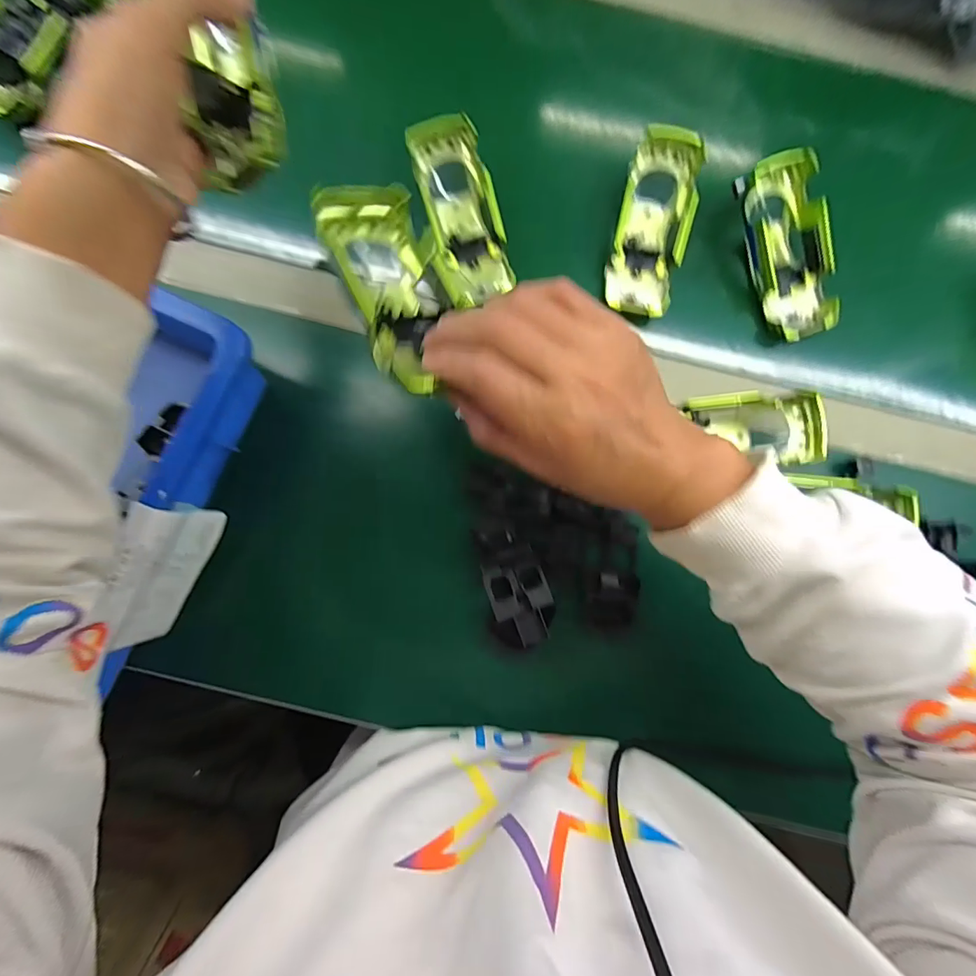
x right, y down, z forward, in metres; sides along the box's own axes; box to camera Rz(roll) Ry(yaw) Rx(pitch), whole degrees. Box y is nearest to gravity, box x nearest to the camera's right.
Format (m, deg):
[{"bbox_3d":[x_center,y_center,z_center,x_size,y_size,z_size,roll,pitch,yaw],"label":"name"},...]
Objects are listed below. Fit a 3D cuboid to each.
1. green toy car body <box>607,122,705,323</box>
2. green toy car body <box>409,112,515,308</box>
[{"bbox_3d":[0.134,-0.213,0.366,0.055,0.038,0.133,11,100,0],"label":"green toy car body"},{"bbox_3d":[-0.023,-0.218,0.360,0.069,0.031,0.128,-14,103,-2],"label":"green toy car body"}]

